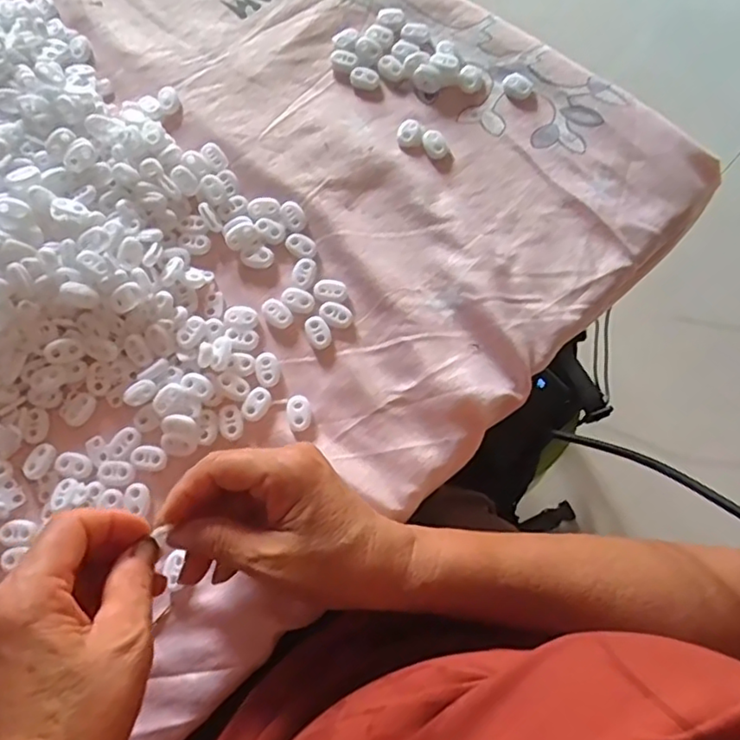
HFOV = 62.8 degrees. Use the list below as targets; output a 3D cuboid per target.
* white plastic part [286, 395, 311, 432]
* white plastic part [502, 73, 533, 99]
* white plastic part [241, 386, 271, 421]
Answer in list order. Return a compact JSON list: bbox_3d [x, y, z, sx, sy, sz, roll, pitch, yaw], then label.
[{"bbox_3d":[-0.045,0.027,0.381,0.014,0.004,0.022,-8,74,-3],"label":"white plastic part"},{"bbox_3d":[0.110,-0.211,0.450,0.022,0.005,0.016,25,75,7],"label":"white plastic part"},{"bbox_3d":[-0.072,0.021,0.381,0.014,0.004,0.021,26,75,7],"label":"white plastic part"}]

